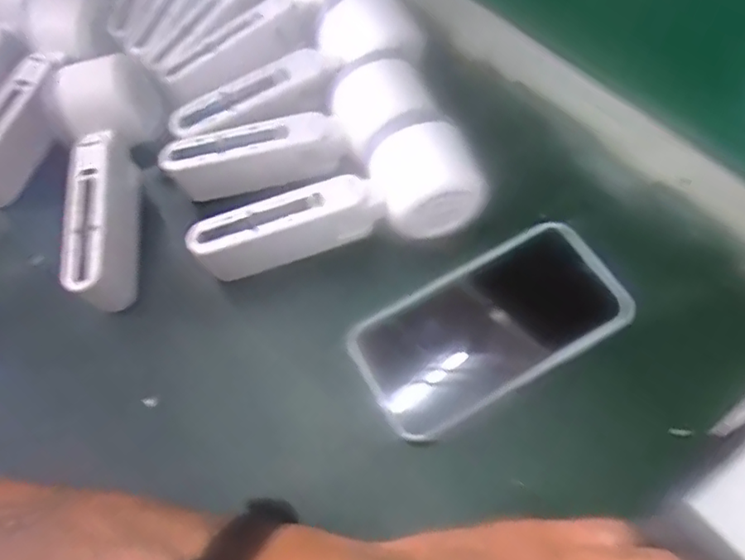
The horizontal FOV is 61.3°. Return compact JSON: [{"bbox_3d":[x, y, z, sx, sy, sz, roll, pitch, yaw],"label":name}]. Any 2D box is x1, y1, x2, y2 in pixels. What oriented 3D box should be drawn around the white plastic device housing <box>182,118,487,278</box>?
[{"bbox_3d":[-0.019,-0.035,0.353,0.158,0.056,0.049,-21,63,-7],"label":"white plastic device housing"}]

